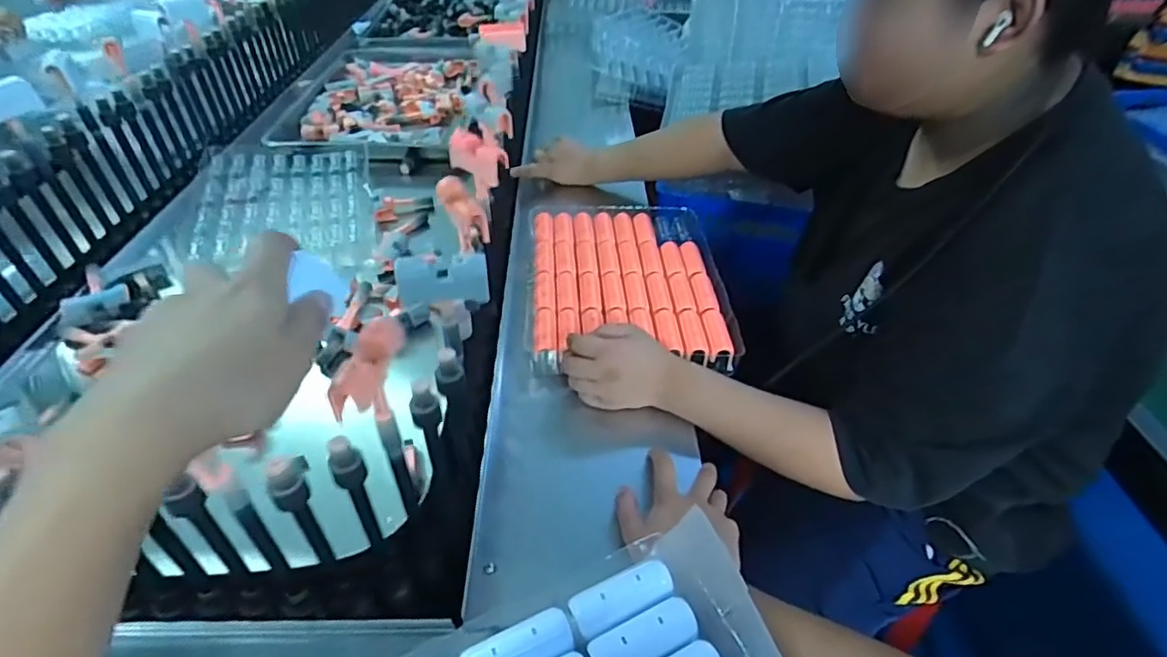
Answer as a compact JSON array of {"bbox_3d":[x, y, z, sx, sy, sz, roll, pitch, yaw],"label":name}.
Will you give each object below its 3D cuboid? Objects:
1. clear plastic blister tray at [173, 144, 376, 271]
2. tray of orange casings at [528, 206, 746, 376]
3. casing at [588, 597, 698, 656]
[{"bbox_3d":[-0.497,-0.210,0.976,0.275,0.034,0.386,-11,43,-13],"label":"clear plastic blister tray"},{"bbox_3d":[0.058,-0.082,0.874,0.272,0.031,0.374,-3,42,-4],"label":"tray of orange casings"},{"bbox_3d":[0.043,0.212,0.399,0.076,0.012,0.031,-17,45,-19],"label":"casing"}]

